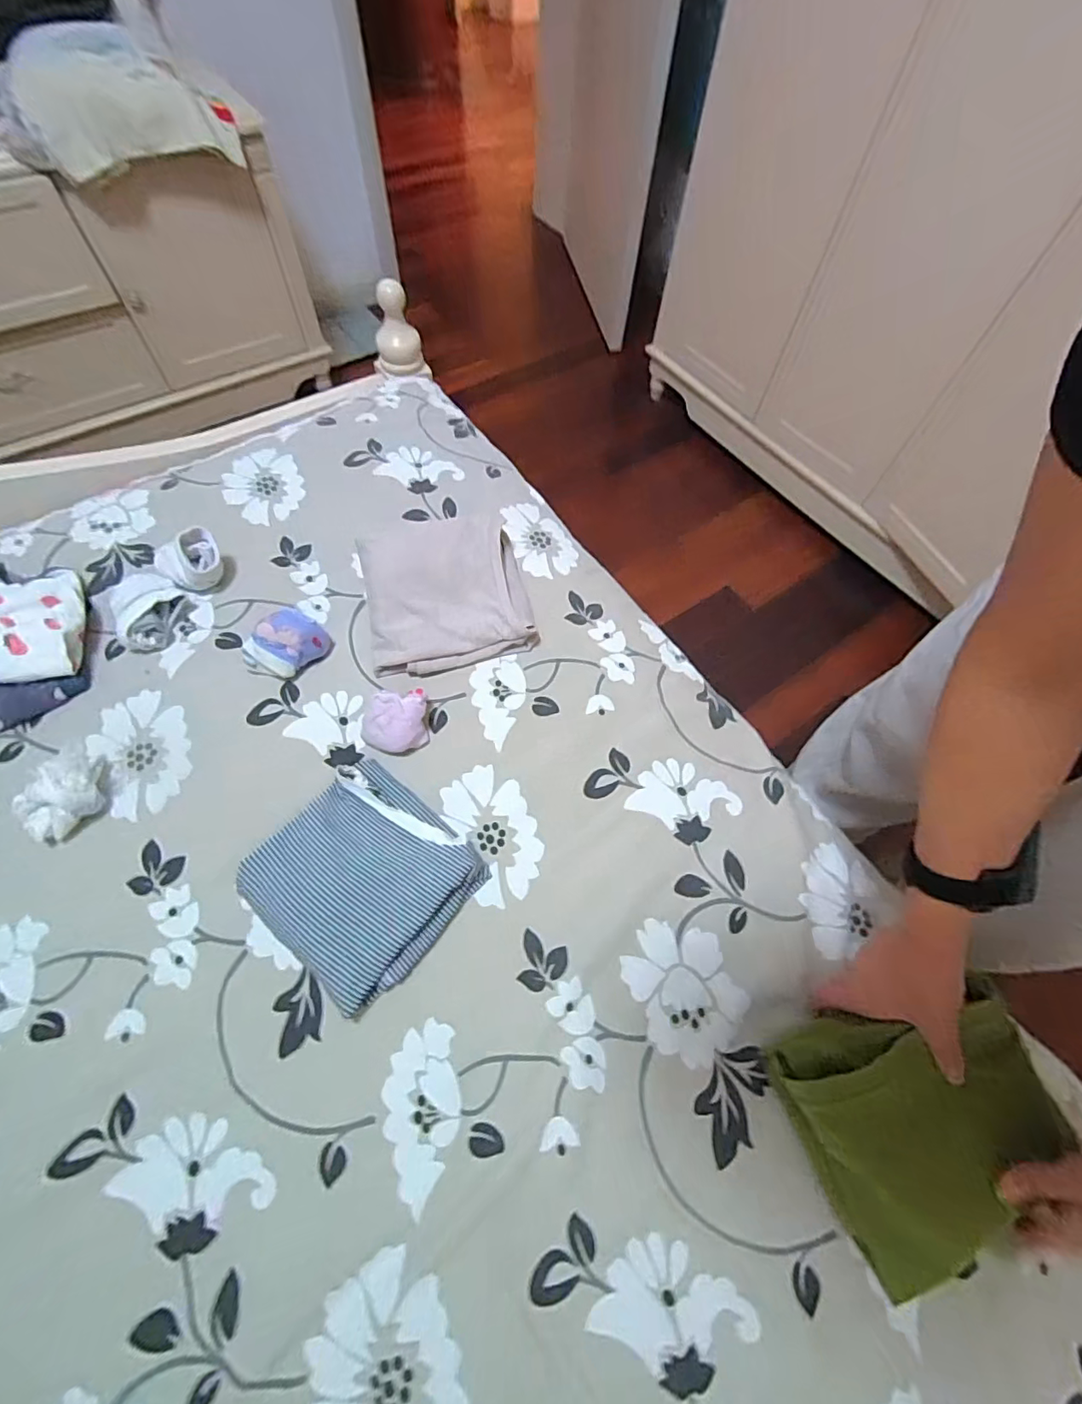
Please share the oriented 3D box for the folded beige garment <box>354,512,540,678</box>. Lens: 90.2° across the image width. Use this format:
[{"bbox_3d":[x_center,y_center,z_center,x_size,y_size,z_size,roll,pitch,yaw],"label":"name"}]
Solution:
[{"bbox_3d":[-0.117,-0.133,0.680,0.203,0.057,0.195,-11,65,-9],"label":"folded beige garment"}]

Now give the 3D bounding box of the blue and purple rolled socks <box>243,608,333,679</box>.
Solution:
[{"bbox_3d":[-0.305,-0.071,0.641,0.070,0.052,0.090,37,67,14],"label":"blue and purple rolled socks"}]

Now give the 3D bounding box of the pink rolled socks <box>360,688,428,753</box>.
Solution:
[{"bbox_3d":[-0.165,0.021,0.617,0.063,0.035,0.070,15,64,4],"label":"pink rolled socks"}]

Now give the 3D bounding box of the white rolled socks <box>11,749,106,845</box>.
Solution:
[{"bbox_3d":[-0.491,0.092,0.551,0.070,0.050,0.096,9,64,1],"label":"white rolled socks"}]

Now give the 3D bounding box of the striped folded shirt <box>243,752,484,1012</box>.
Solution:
[{"bbox_3d":[-0.174,0.174,0.540,0.185,0.040,0.177,38,68,14],"label":"striped folded shirt"}]

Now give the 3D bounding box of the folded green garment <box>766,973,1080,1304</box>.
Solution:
[{"bbox_3d":[0.308,0.334,0.431,0.188,0.067,0.178,-23,67,-14],"label":"folded green garment"}]

